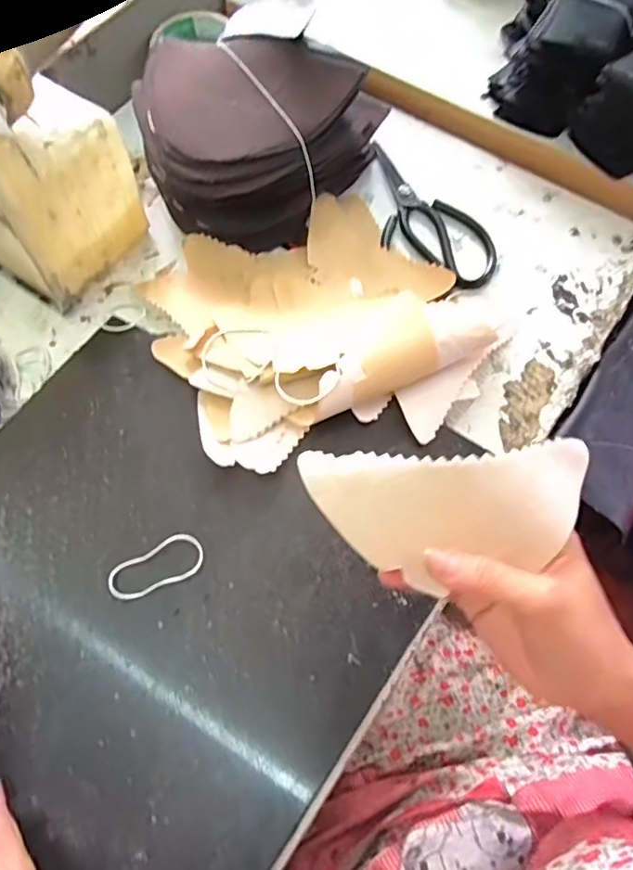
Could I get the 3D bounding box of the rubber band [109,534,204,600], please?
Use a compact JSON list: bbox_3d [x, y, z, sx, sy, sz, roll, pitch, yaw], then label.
[{"bbox_3d":[-0.114,0.093,0.401,0.067,0.004,0.033,-22,69,-8],"label":"rubber band"}]

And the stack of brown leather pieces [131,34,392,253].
[{"bbox_3d":[-0.056,-0.273,0.502,0.212,0.093,0.183,8,68,4],"label":"stack of brown leather pieces"}]

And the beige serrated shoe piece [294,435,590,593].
[{"bbox_3d":[0.063,0.036,0.288,0.139,0.033,0.061,-2,67,12],"label":"beige serrated shoe piece"}]

